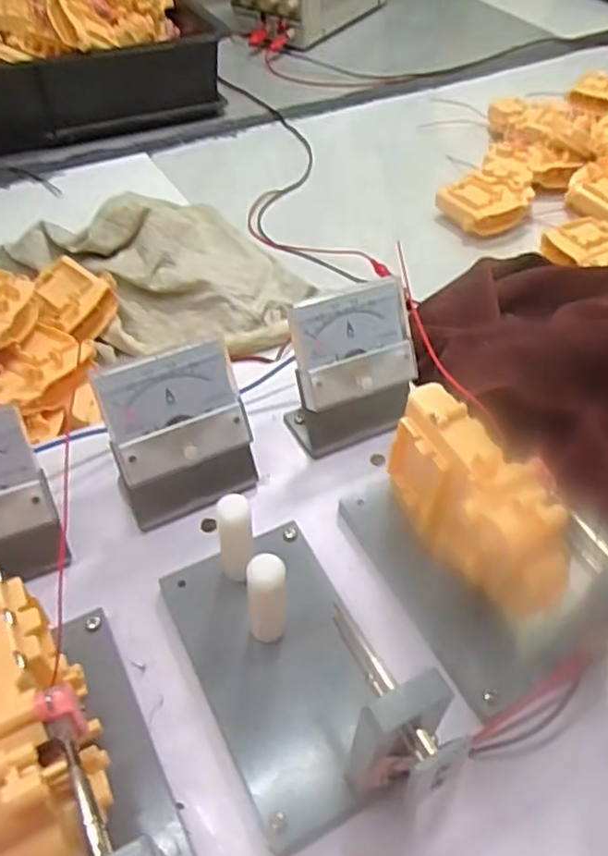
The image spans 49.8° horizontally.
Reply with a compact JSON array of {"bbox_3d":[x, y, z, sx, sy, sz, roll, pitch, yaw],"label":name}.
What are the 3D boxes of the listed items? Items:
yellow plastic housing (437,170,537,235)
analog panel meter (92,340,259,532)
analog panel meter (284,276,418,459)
[{"bbox_3d":[0.178,-0.220,0.634,0.079,0.027,0.060,-26,54,-22],"label":"yellow plastic housing"},{"bbox_3d":[-0.058,0.005,0.314,0.064,0.075,0.043,-18,51,-16],"label":"analog panel meter"},{"bbox_3d":[0.027,-0.031,0.348,0.069,0.074,0.040,-22,53,-19],"label":"analog panel meter"}]

